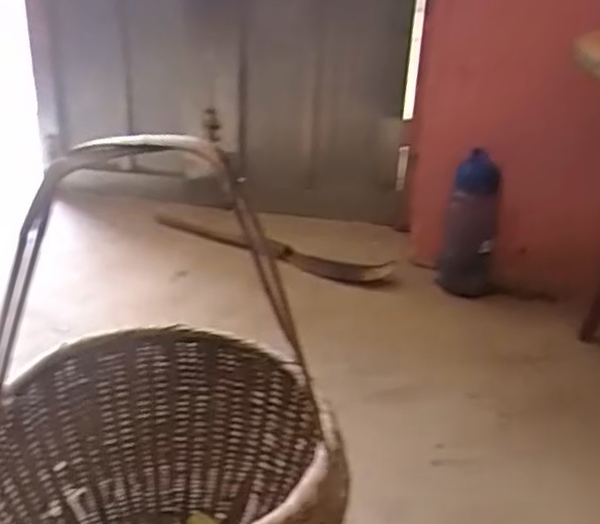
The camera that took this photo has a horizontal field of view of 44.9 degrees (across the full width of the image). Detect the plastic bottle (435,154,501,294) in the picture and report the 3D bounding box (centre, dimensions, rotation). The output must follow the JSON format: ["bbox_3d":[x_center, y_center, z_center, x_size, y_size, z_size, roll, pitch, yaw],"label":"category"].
[{"bbox_3d":[0.365,-0.083,1.561,0.110,0.310,0.083,6,29,10],"label":"plastic bottle"}]

